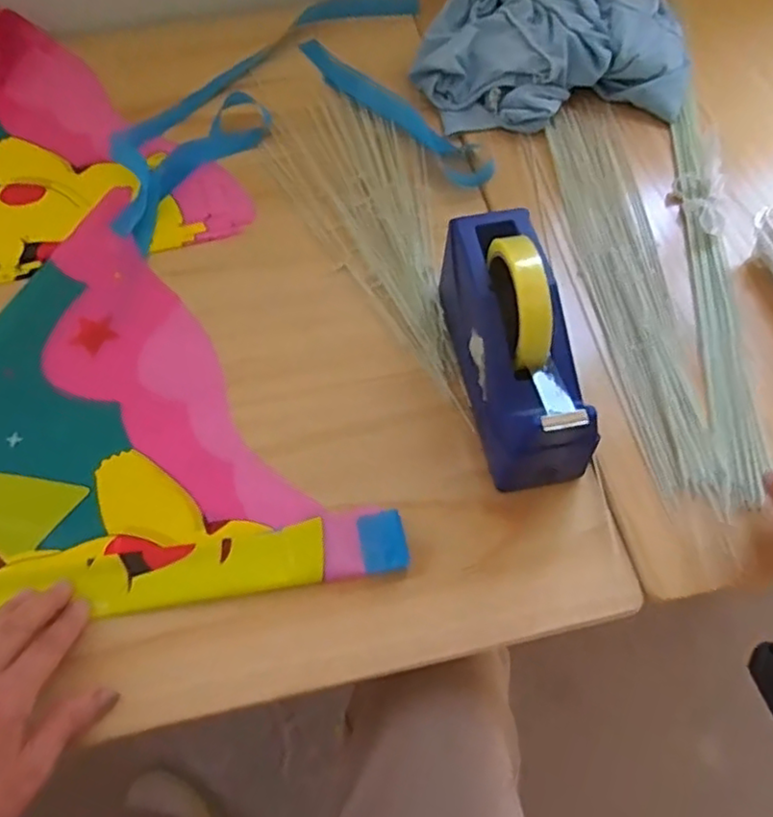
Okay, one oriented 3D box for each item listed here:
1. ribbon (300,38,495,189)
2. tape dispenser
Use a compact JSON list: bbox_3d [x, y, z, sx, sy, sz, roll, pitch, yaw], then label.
[{"bbox_3d":[0.004,-0.327,0.702,0.044,0.018,0.291,-38,69,-17],"label":"ribbon"},{"bbox_3d":[0.095,-0.051,0.497,0.074,0.119,0.200,-10,64,-5],"label":"tape dispenser"}]

